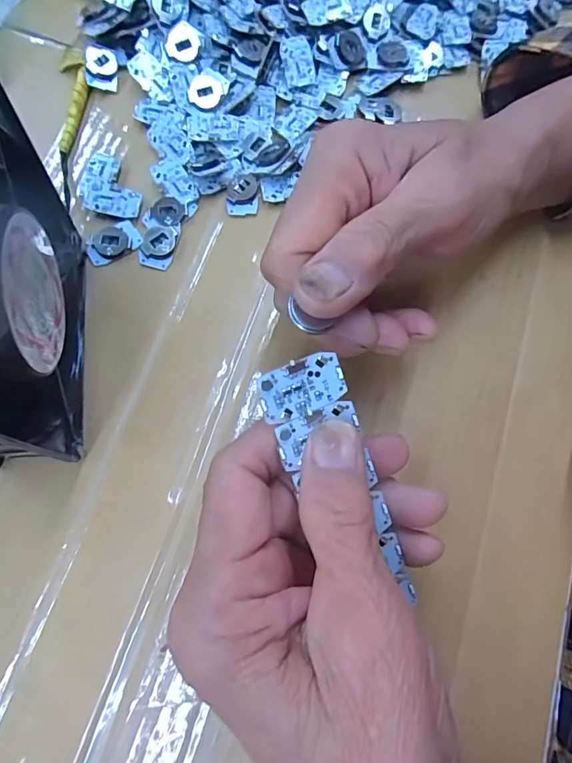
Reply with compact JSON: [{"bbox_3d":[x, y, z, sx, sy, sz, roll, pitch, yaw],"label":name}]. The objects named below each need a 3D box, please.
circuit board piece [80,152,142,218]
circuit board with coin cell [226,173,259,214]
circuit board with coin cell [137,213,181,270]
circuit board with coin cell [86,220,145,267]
[{"bbox_3d":[-0.098,-0.112,0.244,0.034,0.004,0.038,7,74,-1],"label":"circuit board piece"},{"bbox_3d":[-0.025,-0.108,0.247,0.018,0.004,0.023,-3,74,-4],"label":"circuit board with coin cell"},{"bbox_3d":[-0.070,-0.079,0.239,0.021,0.007,0.032,4,74,-2],"label":"circuit board with coin cell"},{"bbox_3d":[-0.095,-0.077,0.236,0.030,0.004,0.018,-35,79,-12],"label":"circuit board with coin cell"}]

